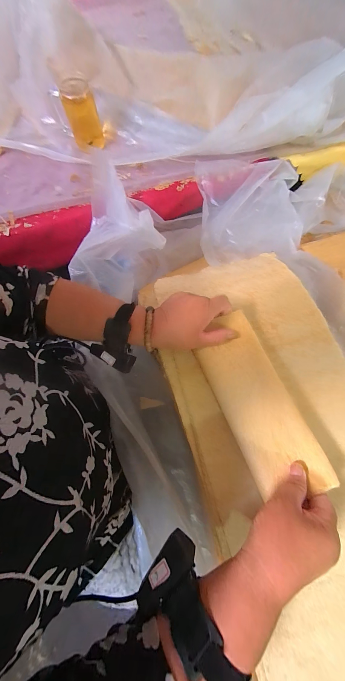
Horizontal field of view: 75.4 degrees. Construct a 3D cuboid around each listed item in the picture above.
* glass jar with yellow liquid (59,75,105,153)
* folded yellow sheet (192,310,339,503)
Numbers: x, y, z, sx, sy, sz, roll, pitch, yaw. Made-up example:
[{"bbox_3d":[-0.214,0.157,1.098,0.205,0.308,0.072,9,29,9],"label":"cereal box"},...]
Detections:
[{"bbox_3d":[-0.230,-0.573,0.571,0.075,0.115,0.069,0,72,1],"label":"glass jar with yellow liquid"},{"bbox_3d":[0.113,0.080,0.321,0.092,0.025,0.250,-19,71,-5],"label":"folded yellow sheet"}]

